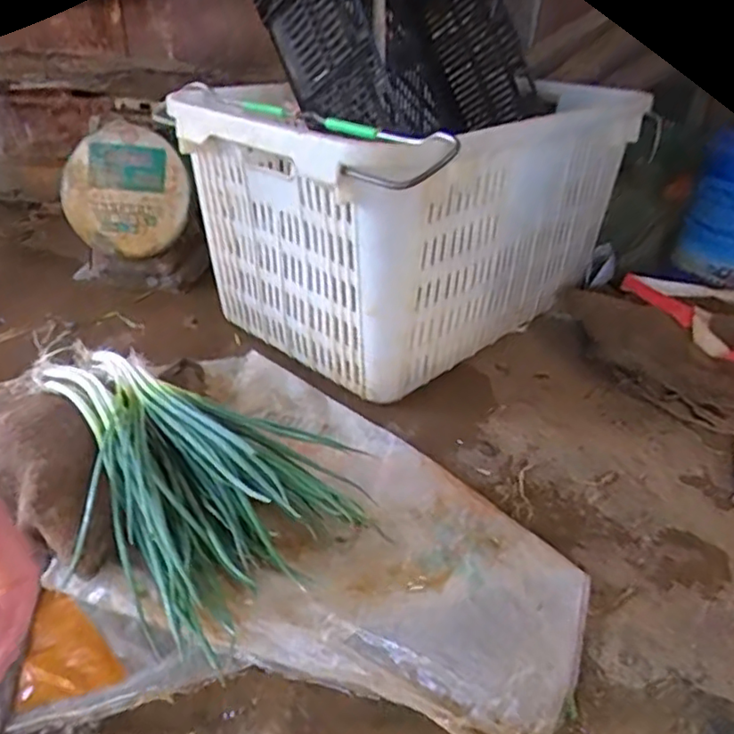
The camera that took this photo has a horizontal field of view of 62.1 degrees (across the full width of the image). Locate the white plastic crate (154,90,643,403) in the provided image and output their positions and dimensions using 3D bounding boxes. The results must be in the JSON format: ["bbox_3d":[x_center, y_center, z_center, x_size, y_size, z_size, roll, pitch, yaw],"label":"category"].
[{"bbox_3d":[0.098,-0.261,1.065,0.714,0.386,0.497,-24,39,-37],"label":"white plastic crate"}]

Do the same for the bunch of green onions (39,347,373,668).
[{"bbox_3d":[-0.222,0.096,0.714,0.416,0.094,0.281,25,37,34],"label":"bunch of green onions"}]

